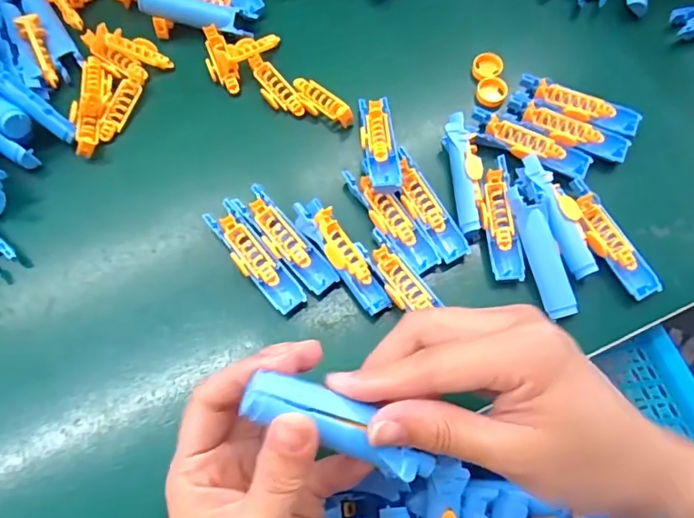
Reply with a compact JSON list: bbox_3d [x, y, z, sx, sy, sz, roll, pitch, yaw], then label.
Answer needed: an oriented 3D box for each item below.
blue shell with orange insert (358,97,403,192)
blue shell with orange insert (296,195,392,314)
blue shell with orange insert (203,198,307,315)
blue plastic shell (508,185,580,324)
[{"bbox_3d":[0.020,-0.068,0.304,0.021,0.017,0.071,-7,69,-2],"label":"blue shell with orange insert"},{"bbox_3d":[-0.002,-0.004,0.290,0.021,0.014,0.075,-36,73,-12],"label":"blue shell with orange insert"},{"bbox_3d":[-0.053,0.000,0.297,0.020,0.015,0.075,-37,73,-12],"label":"blue shell with orange insert"},{"bbox_3d":[0.110,-0.005,0.289,0.019,0.008,0.076,-18,83,-6],"label":"blue plastic shell"}]

